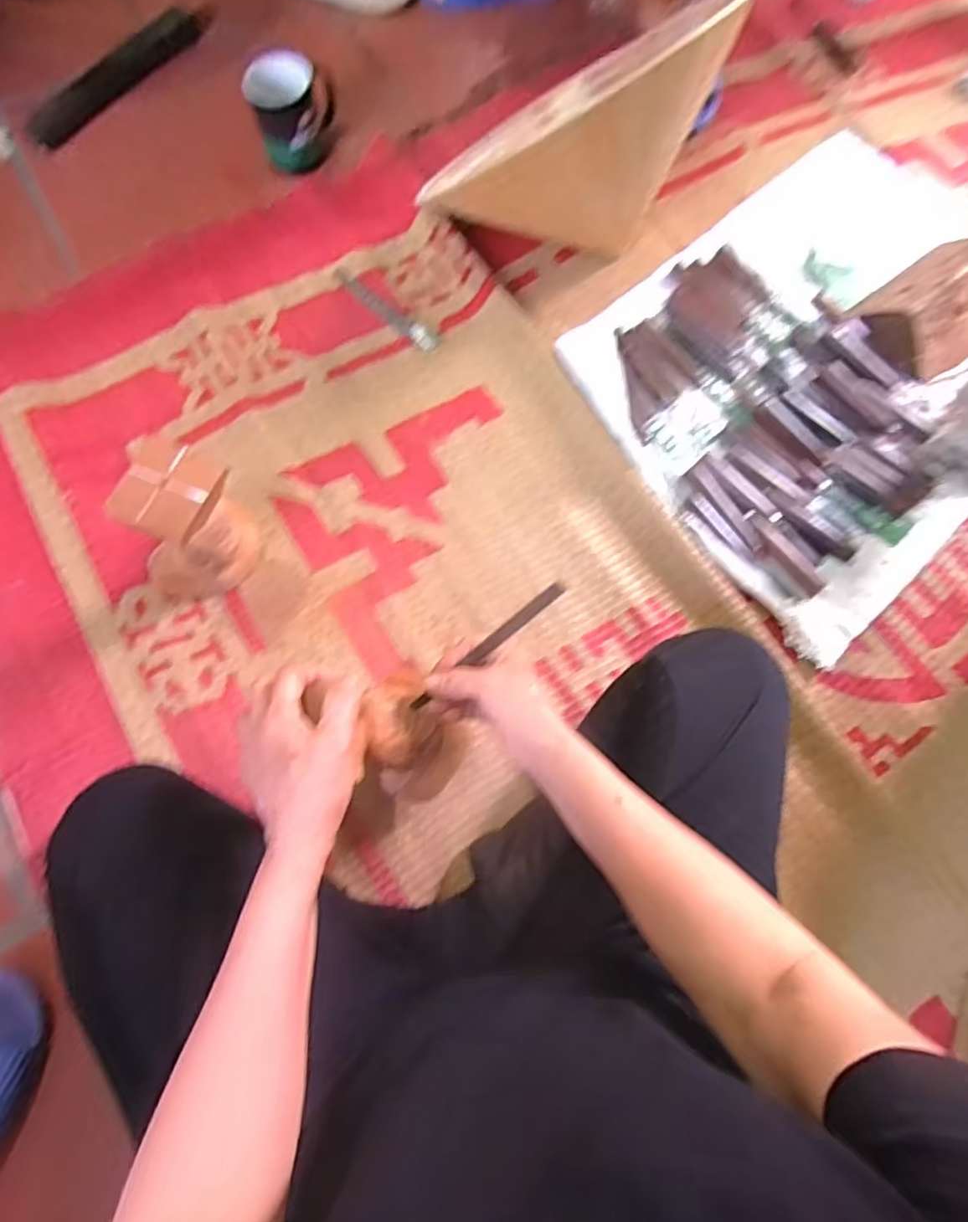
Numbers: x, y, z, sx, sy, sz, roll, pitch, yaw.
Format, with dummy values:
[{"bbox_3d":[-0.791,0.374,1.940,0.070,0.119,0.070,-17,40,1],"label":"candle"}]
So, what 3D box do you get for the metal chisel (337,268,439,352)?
[{"bbox_3d":[-0.123,-0.379,0.776,0.163,0.012,0.027,38,76,9],"label":"metal chisel"}]

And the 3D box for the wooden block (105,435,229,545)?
[{"bbox_3d":[-0.264,-0.102,0.518,0.072,0.022,0.077,16,74,3],"label":"wooden block"}]

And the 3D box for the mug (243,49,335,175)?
[{"bbox_3d":[-0.247,-0.650,0.810,0.099,0.113,0.100,-11,74,-5],"label":"mug"}]

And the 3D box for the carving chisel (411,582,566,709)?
[{"bbox_3d":[0.001,0.030,0.508,0.162,0.013,0.011,-40,78,13],"label":"carving chisel"}]

